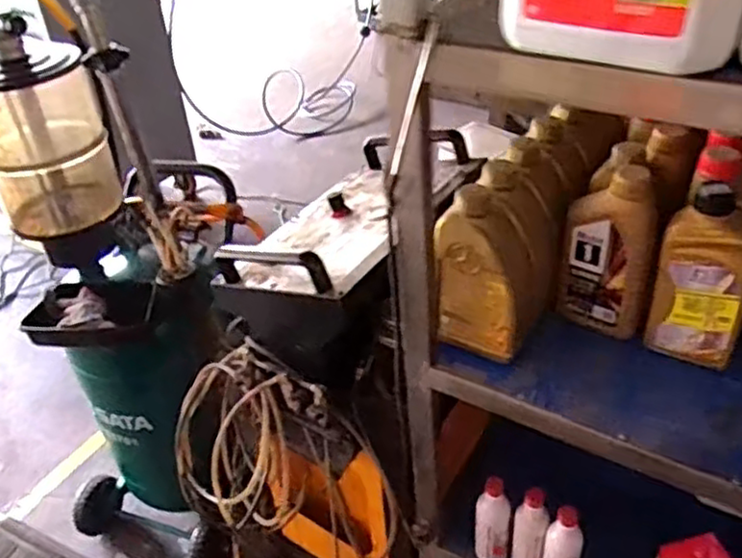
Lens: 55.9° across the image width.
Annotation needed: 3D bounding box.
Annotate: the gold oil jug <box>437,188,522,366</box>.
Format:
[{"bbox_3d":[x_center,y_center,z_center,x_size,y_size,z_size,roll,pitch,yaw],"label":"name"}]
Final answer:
[{"bbox_3d":[0.131,-0.006,0.850,0.099,0.200,0.076,7,40,15],"label":"gold oil jug"}]

